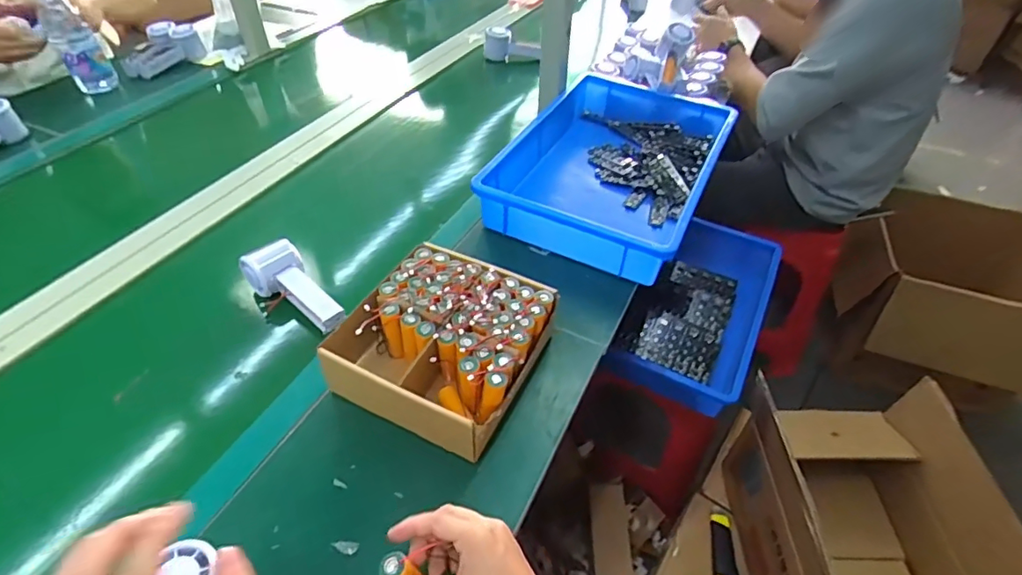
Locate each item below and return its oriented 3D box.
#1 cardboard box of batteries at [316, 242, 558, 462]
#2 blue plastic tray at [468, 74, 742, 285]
[{"bbox_3d":[-0.068,0.059,0.587,0.183,0.080,0.192,21,48,18],"label":"cardboard box of batteries"},{"bbox_3d":[0.166,-0.203,0.860,0.288,0.085,0.473,20,48,17],"label":"blue plastic tray"}]

